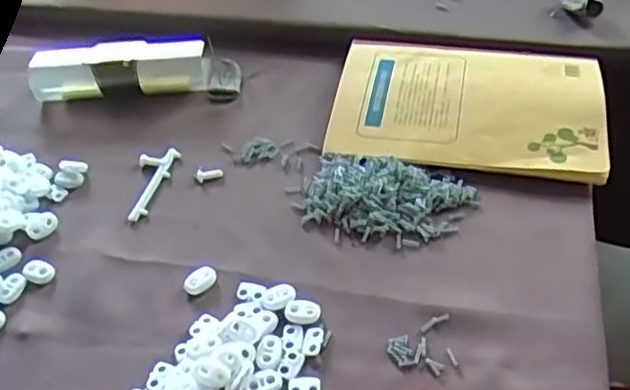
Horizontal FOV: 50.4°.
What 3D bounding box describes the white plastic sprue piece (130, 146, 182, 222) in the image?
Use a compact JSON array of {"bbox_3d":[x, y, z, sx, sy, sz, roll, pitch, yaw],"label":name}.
[{"bbox_3d":[-0.130,-0.010,0.512,0.028,0.006,0.072,8,48,14],"label":"white plastic sprue piece"}]

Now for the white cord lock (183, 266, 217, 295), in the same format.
[{"bbox_3d":[-0.075,0.056,0.440,0.022,0.007,0.014,-25,49,-16],"label":"white cord lock"}]

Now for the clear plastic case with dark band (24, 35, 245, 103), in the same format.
[{"bbox_3d":[-0.157,-0.113,0.590,0.182,0.037,0.055,1,47,7],"label":"clear plastic case with dark band"}]

